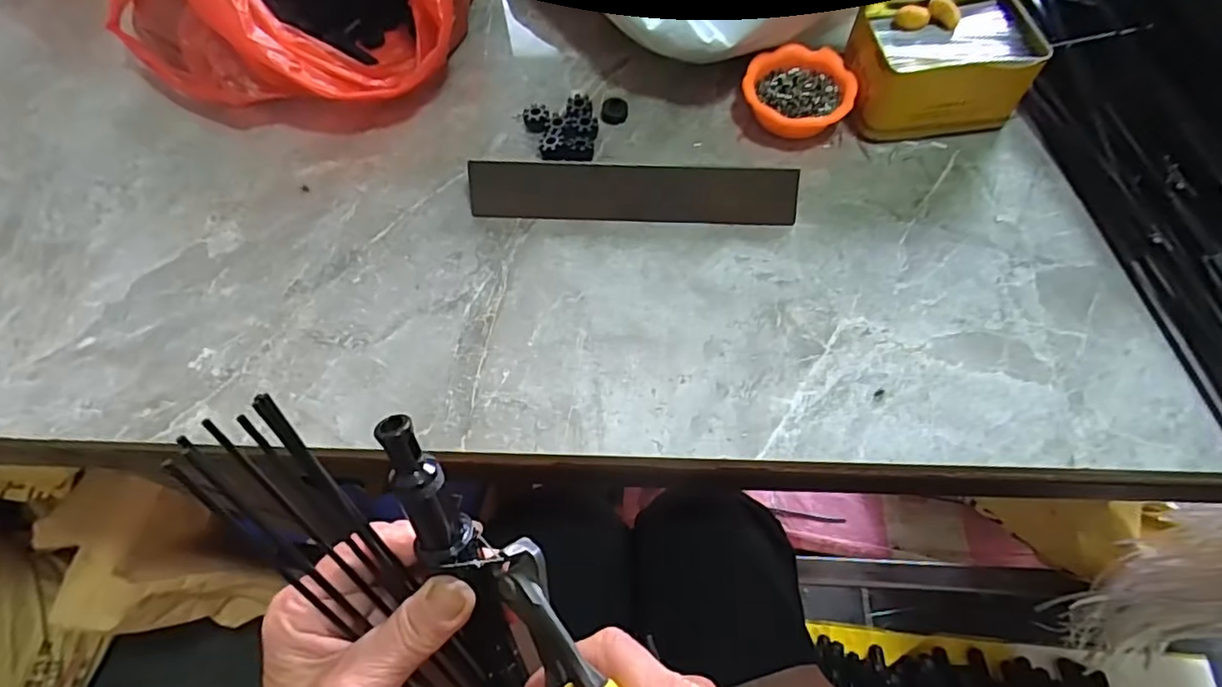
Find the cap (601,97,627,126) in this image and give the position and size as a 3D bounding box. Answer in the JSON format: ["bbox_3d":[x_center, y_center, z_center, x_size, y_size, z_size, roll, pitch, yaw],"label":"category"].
[{"bbox_3d":[0.002,-0.170,0.452,0.019,0.010,0.019,-1,62,1],"label":"cap"}]

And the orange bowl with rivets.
[{"bbox_3d":[0.132,-0.179,0.439,0.073,0.021,0.070,-1,62,1],"label":"orange bowl with rivets"}]

